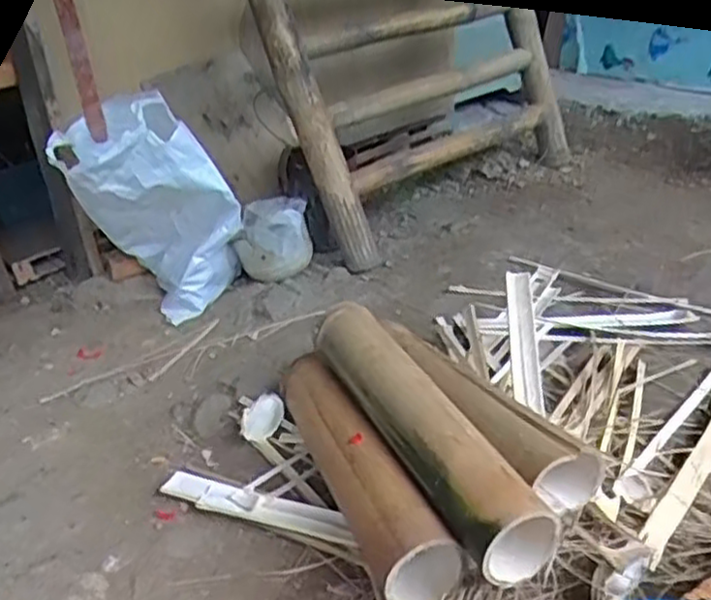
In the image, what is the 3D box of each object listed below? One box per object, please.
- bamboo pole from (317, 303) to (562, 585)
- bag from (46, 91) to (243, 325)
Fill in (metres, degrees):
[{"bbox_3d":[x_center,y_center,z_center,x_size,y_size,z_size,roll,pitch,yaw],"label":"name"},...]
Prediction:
[{"bbox_3d":[0.079,0.146,0.952,0.105,0.076,0.483,-16,28,-18],"label":"bamboo pole"},{"bbox_3d":[-0.399,-0.170,1.464,0.314,0.421,0.248,-15,30,-17],"label":"bag"}]

